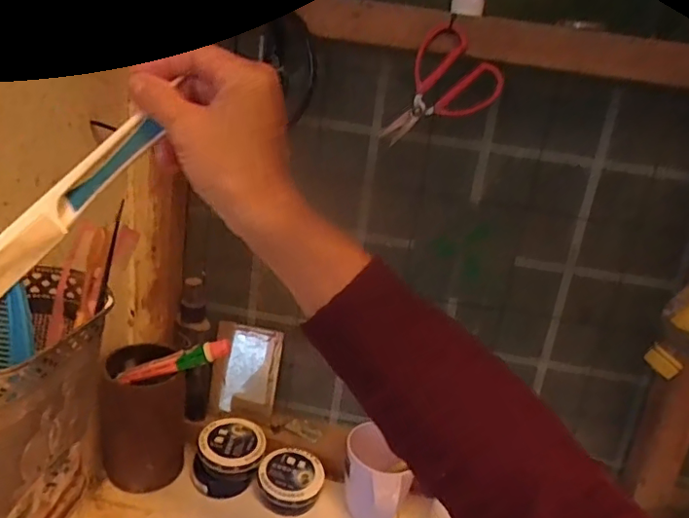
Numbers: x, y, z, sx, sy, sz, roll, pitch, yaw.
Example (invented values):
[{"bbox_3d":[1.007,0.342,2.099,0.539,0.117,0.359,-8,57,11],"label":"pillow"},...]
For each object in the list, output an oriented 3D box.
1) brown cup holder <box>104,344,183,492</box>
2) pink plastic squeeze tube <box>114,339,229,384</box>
[{"bbox_3d":[-0.214,0.175,0.594,0.077,0.135,0.085,2,19,-15],"label":"brown cup holder"},{"bbox_3d":[-0.176,0.110,0.575,0.118,0.019,0.017,-17,21,-1],"label":"pink plastic squeeze tube"}]

